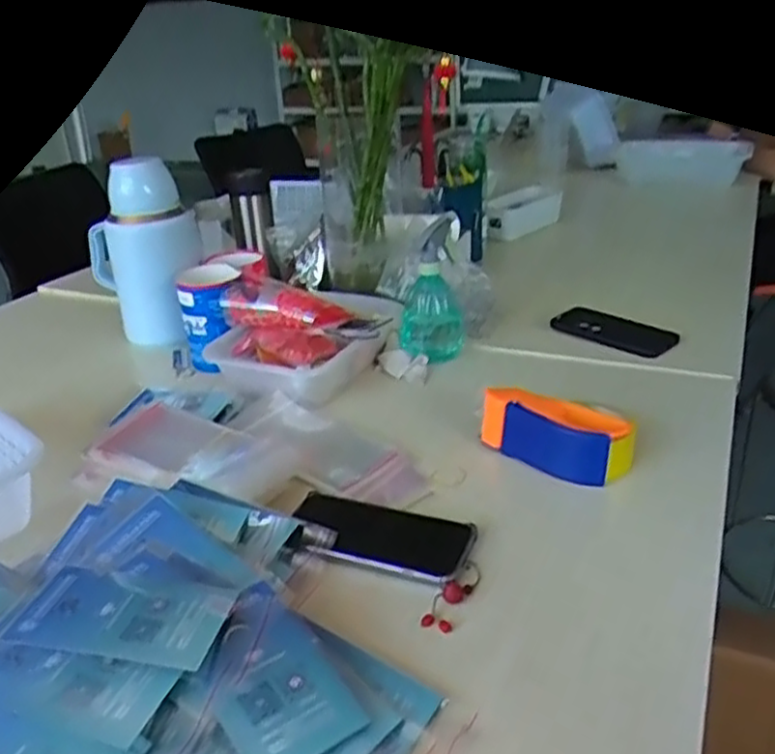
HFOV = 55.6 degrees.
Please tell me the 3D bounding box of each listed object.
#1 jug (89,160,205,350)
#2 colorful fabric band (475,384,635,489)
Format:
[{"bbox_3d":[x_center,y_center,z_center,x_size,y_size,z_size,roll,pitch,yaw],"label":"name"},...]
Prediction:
[{"bbox_3d":[-0.345,-0.162,1.052,0.156,0.268,0.117,-9,27,-13],"label":"jug"},{"bbox_3d":[0.172,0.053,0.728,0.158,0.062,0.062,18,33,37],"label":"colorful fabric band"}]

